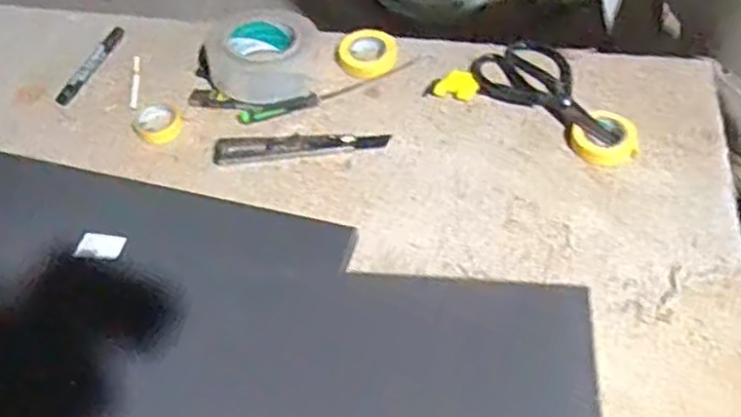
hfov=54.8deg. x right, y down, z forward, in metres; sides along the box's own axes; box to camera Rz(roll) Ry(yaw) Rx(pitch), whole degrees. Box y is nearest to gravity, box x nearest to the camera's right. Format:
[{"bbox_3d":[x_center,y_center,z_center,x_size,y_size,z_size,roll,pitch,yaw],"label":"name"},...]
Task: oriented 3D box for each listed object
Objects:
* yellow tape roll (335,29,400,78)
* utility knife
[{"bbox_3d":[-0.001,-0.183,0.830,0.065,0.014,0.079,22,62,16],"label":"yellow tape roll"},{"bbox_3d":[-0.074,-0.068,0.766,0.184,0.011,0.032,-6,58,0],"label":"utility knife"}]

